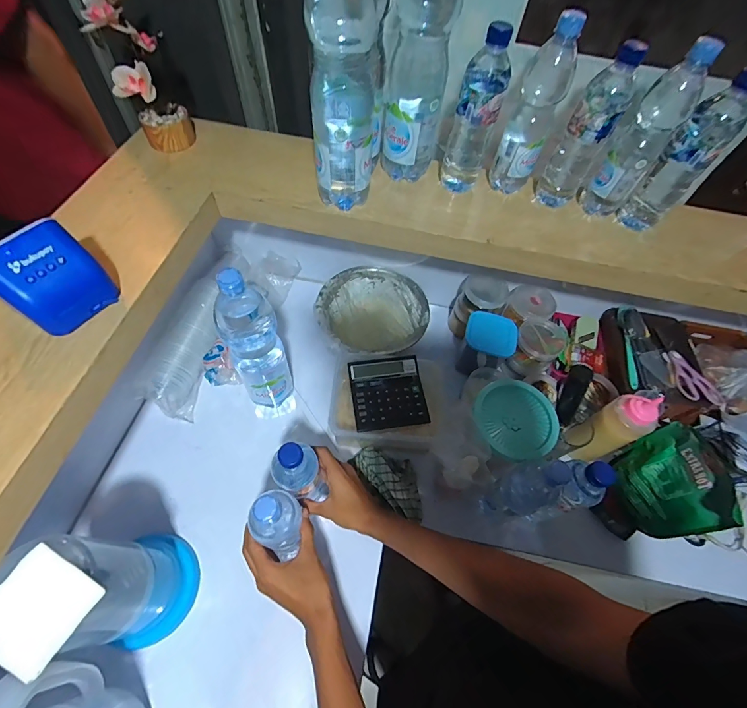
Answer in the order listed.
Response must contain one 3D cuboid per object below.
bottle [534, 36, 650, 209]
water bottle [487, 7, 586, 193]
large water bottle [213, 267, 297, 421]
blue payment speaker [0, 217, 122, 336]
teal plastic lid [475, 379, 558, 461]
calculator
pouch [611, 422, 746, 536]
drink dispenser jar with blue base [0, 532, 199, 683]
[{"bbox_3d":[0.323,-0.333,0.567,0.070,0.224,0.082,31,61,14],"label":"bottle"},{"bbox_3d":[0.241,-0.366,0.569,0.065,0.245,0.066,20,59,8],"label":"water bottle"},{"bbox_3d":[-0.187,-0.001,0.605,0.081,0.344,0.080,-14,61,-13],"label":"large water bottle"},{"bbox_3d":[-0.378,-0.088,0.439,0.059,0.098,0.102,29,61,13],"label":"blue payment speaker"},{"bbox_3d":[0.231,0.105,0.602,0.127,0.019,0.130,2,58,-3],"label":"teal plastic lid"},{"bbox_3d":[0.026,0.067,0.654,0.125,0.013,0.131,-6,63,-9],"label":"calculator"},{"bbox_3d":[0.442,0.199,0.570,0.051,0.167,0.146,-4,59,-7],"label":"pouch"},{"bbox_3d":[-0.321,0.291,0.461,0.109,0.275,0.115,2,58,-3],"label":"drink dispenser jar with blue base"}]

